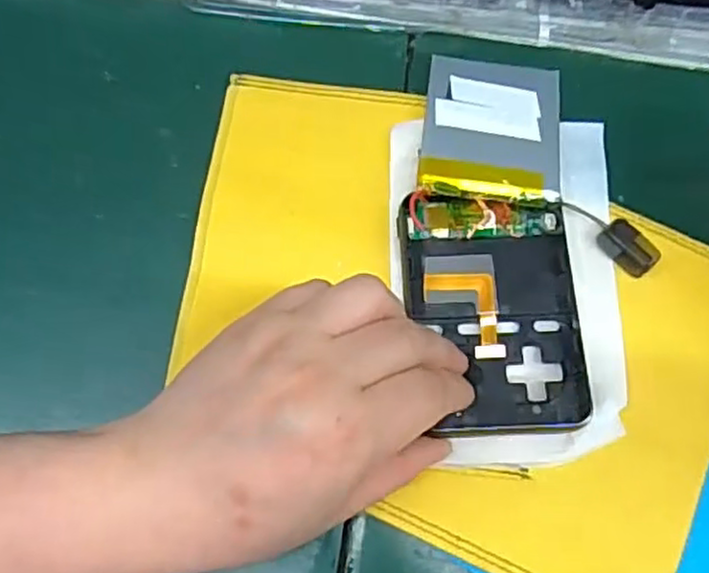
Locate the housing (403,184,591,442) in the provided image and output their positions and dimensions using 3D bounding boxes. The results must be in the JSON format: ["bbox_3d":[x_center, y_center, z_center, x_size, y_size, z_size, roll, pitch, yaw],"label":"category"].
[{"bbox_3d":[0.059,0.011,0.300,0.073,0.017,0.102,-2,77,-1],"label":"housing"}]

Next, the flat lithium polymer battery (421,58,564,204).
[{"bbox_3d":[0.063,-0.075,0.319,0.061,0.006,0.081,7,60,2],"label":"flat lithium polymer battery"}]

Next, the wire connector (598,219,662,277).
[{"bbox_3d":[0.121,-0.017,0.309,0.026,0.010,0.014,43,80,8],"label":"wire connector"}]

